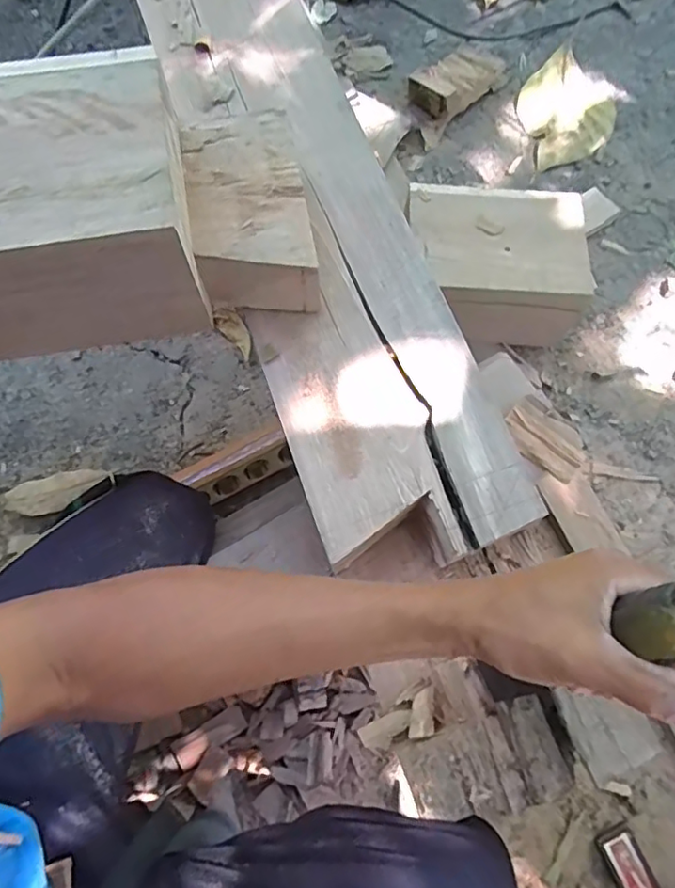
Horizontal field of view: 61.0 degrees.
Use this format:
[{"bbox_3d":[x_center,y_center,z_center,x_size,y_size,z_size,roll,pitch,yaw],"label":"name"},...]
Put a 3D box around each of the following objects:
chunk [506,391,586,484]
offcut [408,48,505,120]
[{"bbox_3d":[0.226,-0.006,0.623,0.091,0.014,0.061,37,73,12],"label":"chunk"},{"bbox_3d":[0.225,-0.672,1.057,0.183,0.055,0.099,-40,75,-13],"label":"offcut"}]

